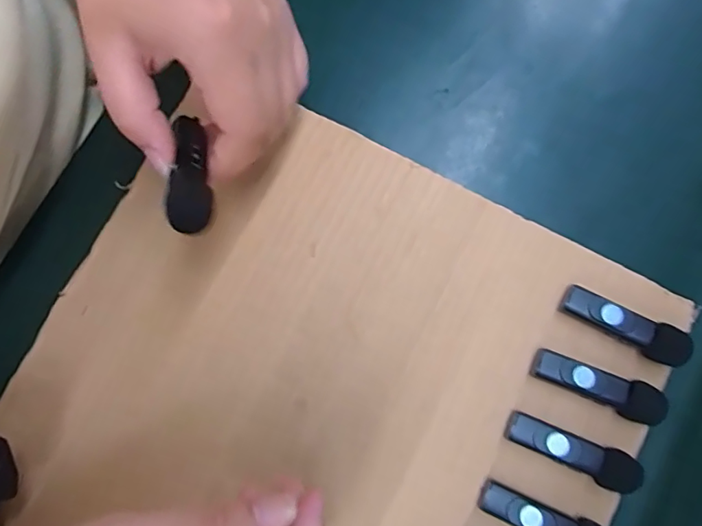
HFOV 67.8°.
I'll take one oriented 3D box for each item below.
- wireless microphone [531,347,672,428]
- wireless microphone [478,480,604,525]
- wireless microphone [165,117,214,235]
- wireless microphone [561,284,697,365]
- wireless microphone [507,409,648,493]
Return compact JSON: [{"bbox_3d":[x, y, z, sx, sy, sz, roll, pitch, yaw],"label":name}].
[{"bbox_3d":[0.123,0.061,0.261,0.064,0.015,0.018,25,80,4],"label":"wireless microphone"},{"bbox_3d":[0.093,0.123,0.247,0.061,0.013,0.019,25,80,4],"label":"wireless microphone"},{"bbox_3d":[-0.072,-0.042,0.233,0.018,0.018,0.060,-9,53,-2],"label":"wireless microphone"},{"bbox_3d":[0.139,0.032,0.266,0.064,0.014,0.017,26,80,5],"label":"wireless microphone"},{"bbox_3d":[0.109,0.092,0.255,0.063,0.013,0.018,24,80,4],"label":"wireless microphone"}]

